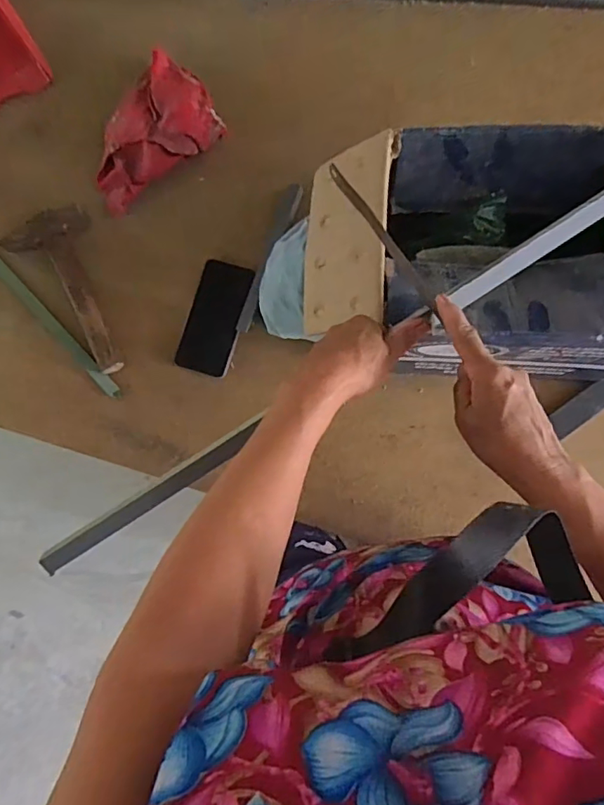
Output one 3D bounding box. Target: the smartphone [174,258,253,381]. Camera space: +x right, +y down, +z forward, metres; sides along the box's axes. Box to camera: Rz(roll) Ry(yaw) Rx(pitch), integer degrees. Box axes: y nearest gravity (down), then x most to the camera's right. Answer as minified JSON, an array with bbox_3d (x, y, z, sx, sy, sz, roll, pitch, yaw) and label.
[{"bbox_3d":[-0.122,-0.117,0.735,0.074,0.012,0.155,16,85,6],"label":"smartphone"}]

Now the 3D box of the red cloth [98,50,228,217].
[{"bbox_3d":[-0.213,-0.365,0.731,0.203,0.078,0.111,-39,82,-1],"label":"red cloth"}]

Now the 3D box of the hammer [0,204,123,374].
[{"bbox_3d":[-0.325,-0.146,0.730,0.125,0.048,0.231,-20,82,2],"label":"hammer"}]

